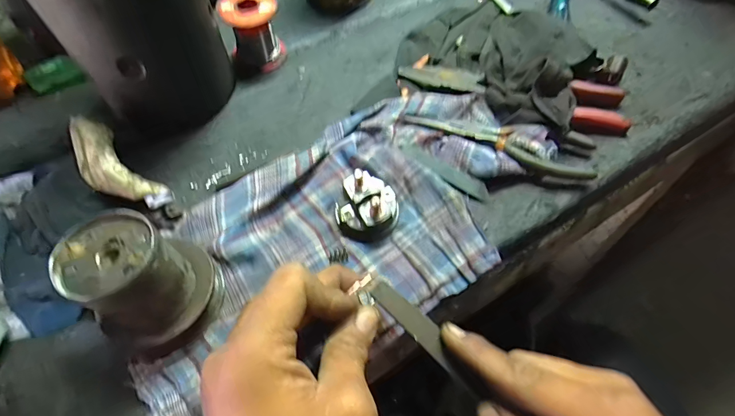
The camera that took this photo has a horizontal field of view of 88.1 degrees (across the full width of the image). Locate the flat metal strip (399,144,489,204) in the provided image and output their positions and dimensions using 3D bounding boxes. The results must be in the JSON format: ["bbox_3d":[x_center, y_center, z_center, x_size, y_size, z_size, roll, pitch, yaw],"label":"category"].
[{"bbox_3d":[0.061,-0.030,0.301,0.078,0.004,0.014,30,73,9],"label":"flat metal strip"}]

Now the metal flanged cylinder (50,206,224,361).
[{"bbox_3d":[-0.130,0.042,0.224,0.061,0.068,0.066,-9,58,-5],"label":"metal flanged cylinder"}]

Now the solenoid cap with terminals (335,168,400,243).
[{"bbox_3d":[0.000,-0.004,0.274,0.045,0.032,0.044,0,58,0],"label":"solenoid cap with terminals"}]

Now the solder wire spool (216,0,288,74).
[{"bbox_3d":[-0.108,-0.170,0.365,0.050,0.057,0.048,-10,58,-6],"label":"solder wire spool"}]

